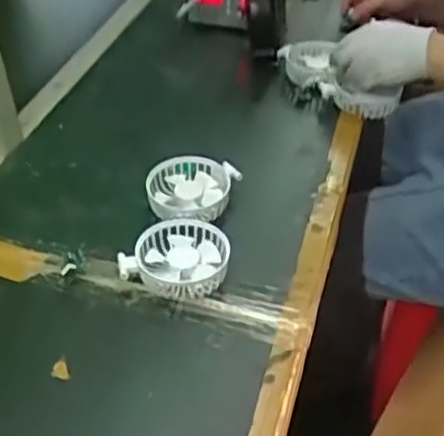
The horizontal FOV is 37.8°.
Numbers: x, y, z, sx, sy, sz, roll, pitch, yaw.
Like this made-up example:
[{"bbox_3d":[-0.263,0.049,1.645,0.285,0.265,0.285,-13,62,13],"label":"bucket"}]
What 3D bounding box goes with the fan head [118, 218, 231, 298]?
[{"bbox_3d":[-0.041,0.040,0.630,0.092,0.034,0.083,20,46,20],"label":"fan head"}]

